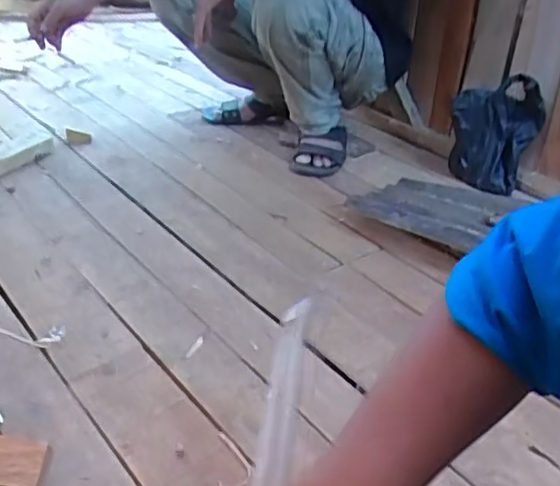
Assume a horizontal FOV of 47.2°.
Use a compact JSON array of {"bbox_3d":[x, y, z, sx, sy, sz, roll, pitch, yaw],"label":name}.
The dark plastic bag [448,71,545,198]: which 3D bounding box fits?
[{"bbox_3d":[0.426,-0.220,1.284,0.173,0.192,0.095,14,31,14],"label":"dark plastic bag"}]

